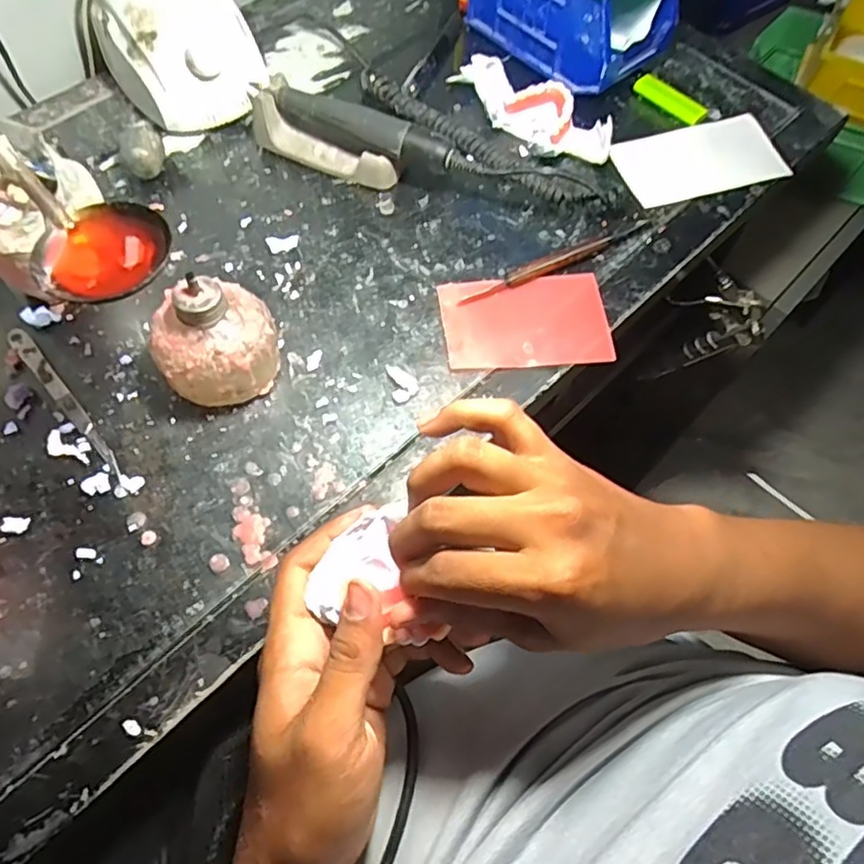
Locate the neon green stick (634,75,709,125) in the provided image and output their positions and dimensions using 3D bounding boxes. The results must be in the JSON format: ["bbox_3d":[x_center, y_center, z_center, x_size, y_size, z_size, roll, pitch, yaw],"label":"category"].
[{"bbox_3d":[0.216,-0.303,0.566,0.018,0.018,0.072,-34,70,-17],"label":"neon green stick"}]

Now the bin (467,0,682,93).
[{"bbox_3d":[0.124,-0.388,0.567,0.094,0.081,0.173,-40,72,-20],"label":"bin"}]

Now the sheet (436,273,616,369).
[{"bbox_3d":[0.068,-0.082,0.457,0.119,0.006,0.076,-3,64,-4],"label":"sheet"}]

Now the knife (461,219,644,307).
[{"bbox_3d":[0.096,-0.131,0.473,0.166,0.012,0.012,-25,68,-14],"label":"knife"}]

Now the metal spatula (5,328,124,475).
[{"bbox_3d":[-0.241,-0.022,0.411,0.012,0.005,0.137,-39,72,-19],"label":"metal spatula"}]

